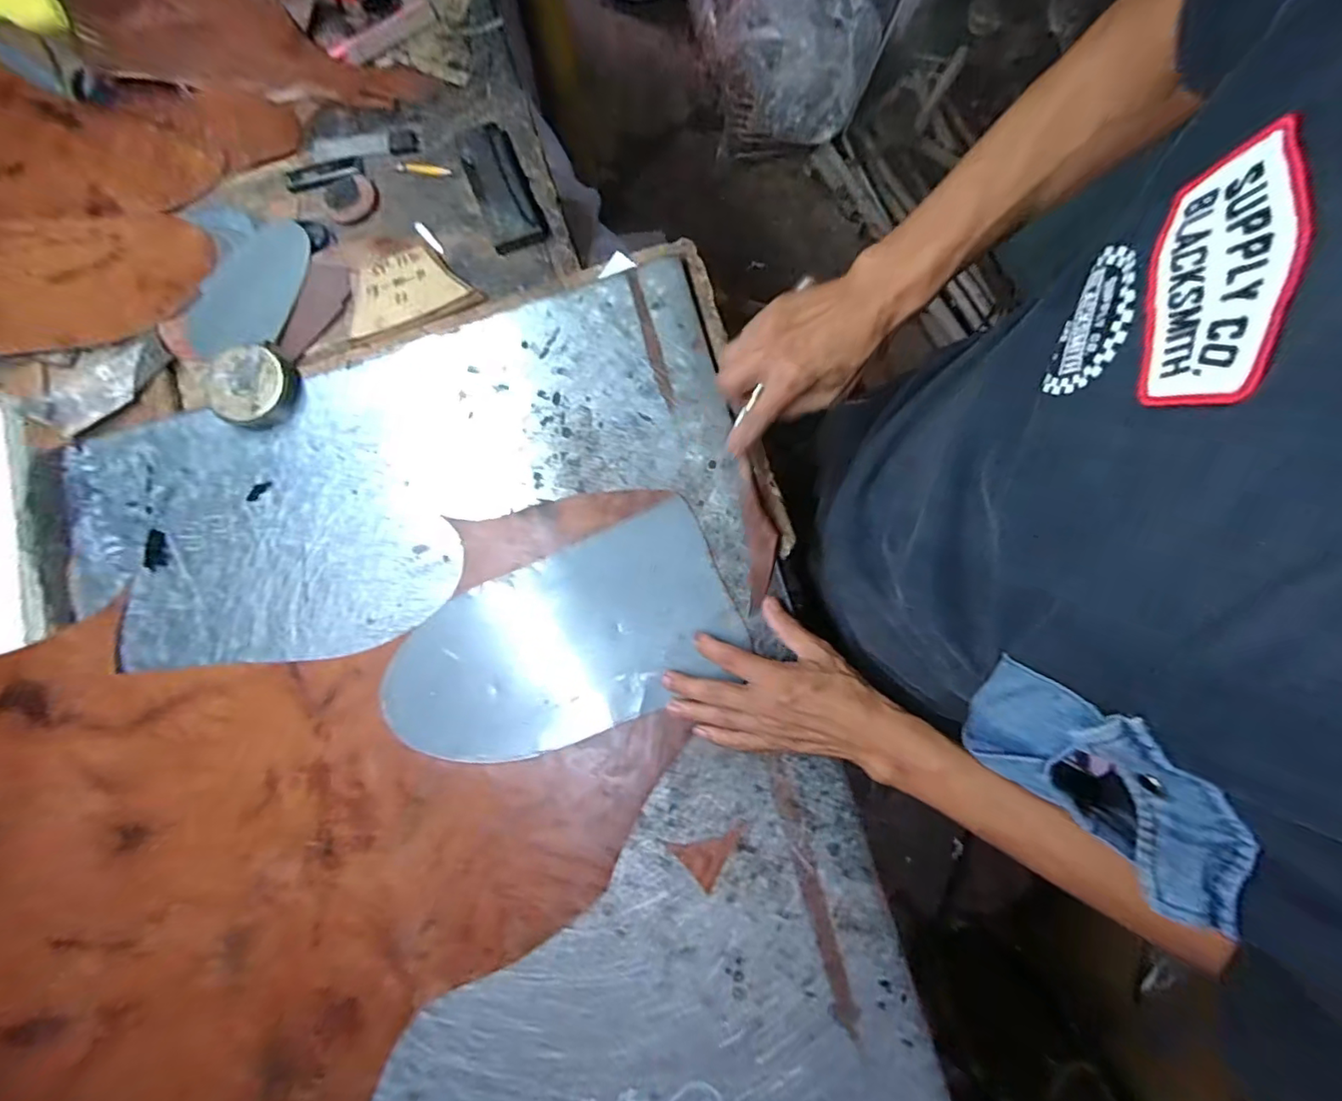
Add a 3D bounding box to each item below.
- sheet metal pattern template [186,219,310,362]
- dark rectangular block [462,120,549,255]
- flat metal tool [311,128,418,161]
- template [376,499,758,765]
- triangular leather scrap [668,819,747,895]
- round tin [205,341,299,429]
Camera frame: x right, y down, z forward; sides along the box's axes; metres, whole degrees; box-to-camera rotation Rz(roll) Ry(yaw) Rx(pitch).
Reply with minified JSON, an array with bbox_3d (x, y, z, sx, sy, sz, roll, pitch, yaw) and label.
[{"bbox_3d":[-0.432,-0.267,0.586,0.101,0.009,0.157,18,83,8],"label":"sheet metal pattern template"},{"bbox_3d":[-0.181,-0.386,0.599,0.054,0.019,0.161,-22,78,-3],"label":"dark rectangular block"},{"bbox_3d":[-0.332,-0.440,0.622,0.112,0.012,0.027,-5,78,1],"label":"flat metal tool"},{"bbox_3d":[-0.094,0.082,0.493,0.295,0.009,0.151,-25,79,-3],"label":"template"},{"bbox_3d":[0.035,0.238,0.462,0.058,0.004,0.043,-43,80,-7],"label":"triangular leather scrap"},{"bbox_3d":[-0.399,-0.157,0.544,0.073,0.031,0.078,0,78,2],"label":"round tin"}]

